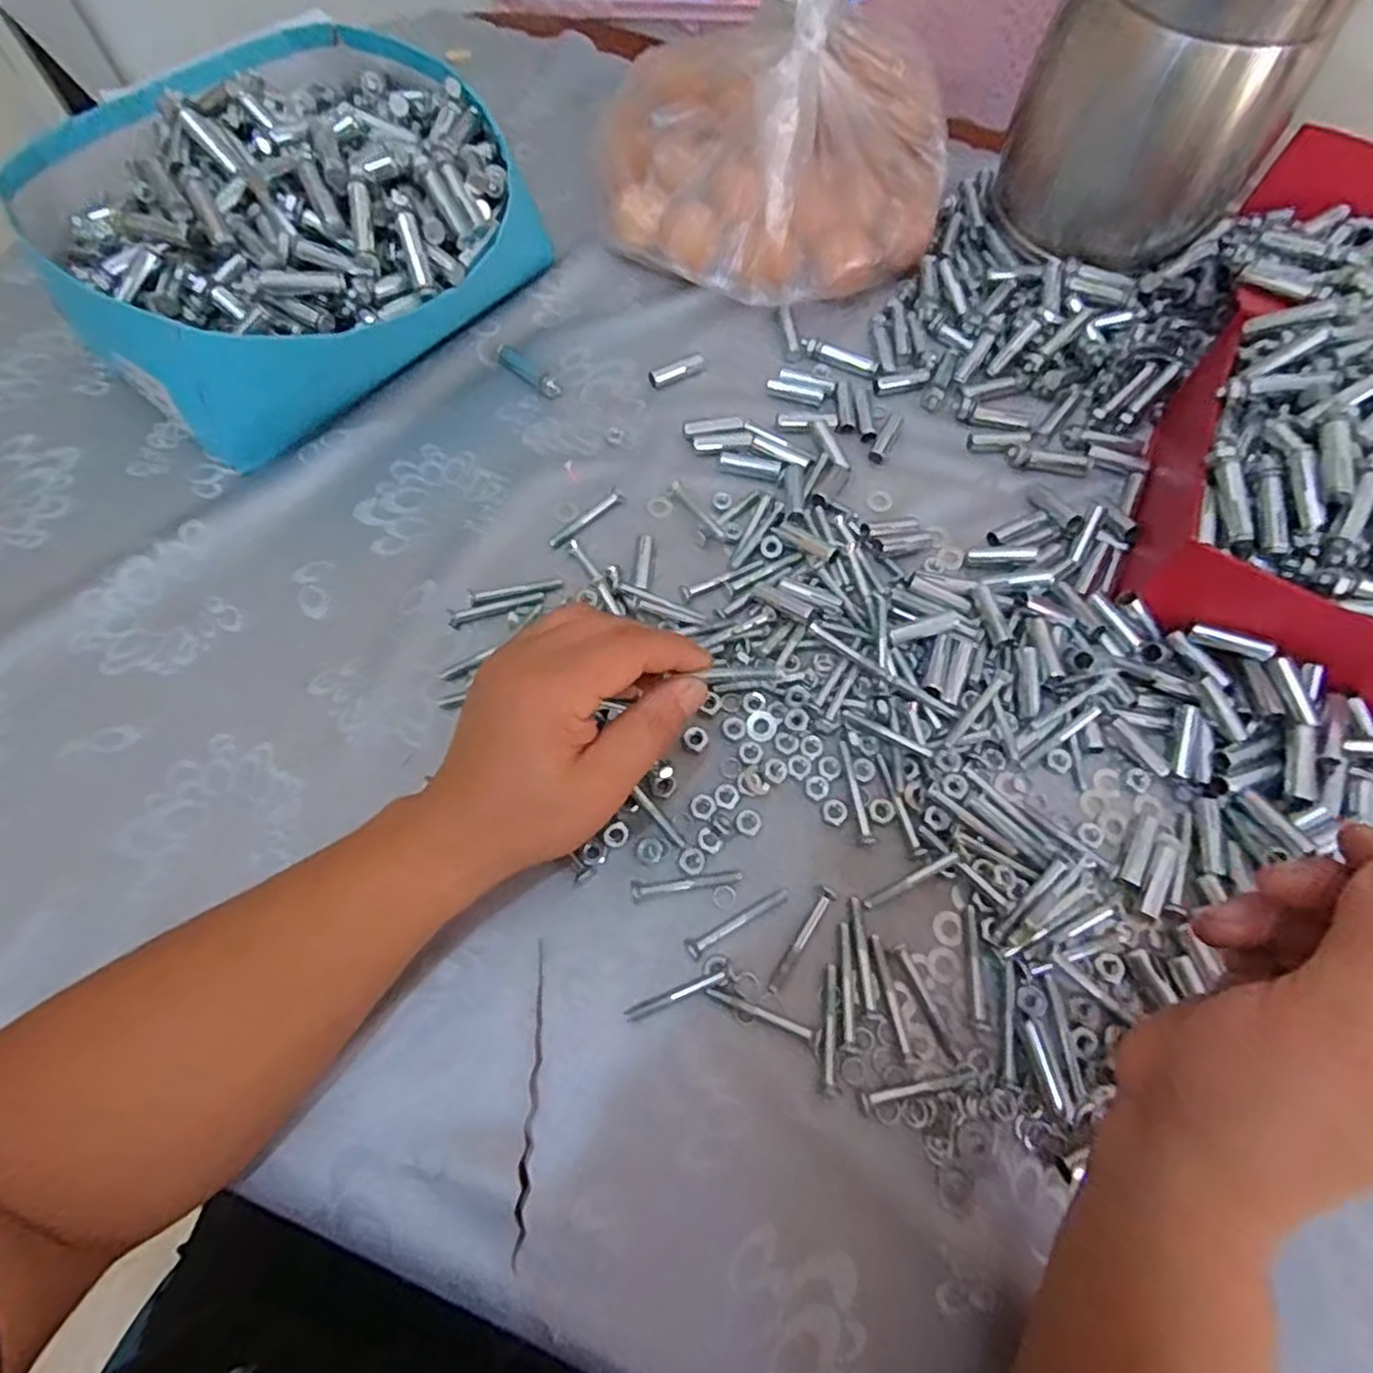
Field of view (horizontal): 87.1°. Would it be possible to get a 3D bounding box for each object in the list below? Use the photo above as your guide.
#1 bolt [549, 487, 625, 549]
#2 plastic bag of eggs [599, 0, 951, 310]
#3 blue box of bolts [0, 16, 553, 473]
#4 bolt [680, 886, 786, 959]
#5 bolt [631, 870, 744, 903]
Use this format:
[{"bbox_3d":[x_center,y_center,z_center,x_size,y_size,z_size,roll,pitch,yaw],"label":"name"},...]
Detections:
[{"bbox_3d":[-0.061,-0.105,0.449,0.009,0.004,0.058,43,72,15],"label":"bolt"},{"bbox_3d":[0.057,-0.371,0.475,0.241,0.165,0.153,9,67,2],"label":"plastic bag of eggs"},{"bbox_3d":[-0.256,-0.305,0.469,0.279,0.112,0.281,-38,73,-16],"label":"blue box of bolts"},{"bbox_3d":[0.025,0.114,0.351,0.057,0.005,0.009,-28,71,-12],"label":"bolt"},{"bbox_3d":[0.000,0.096,0.357,0.055,0.008,0.009,-9,68,-5],"label":"bolt"}]

